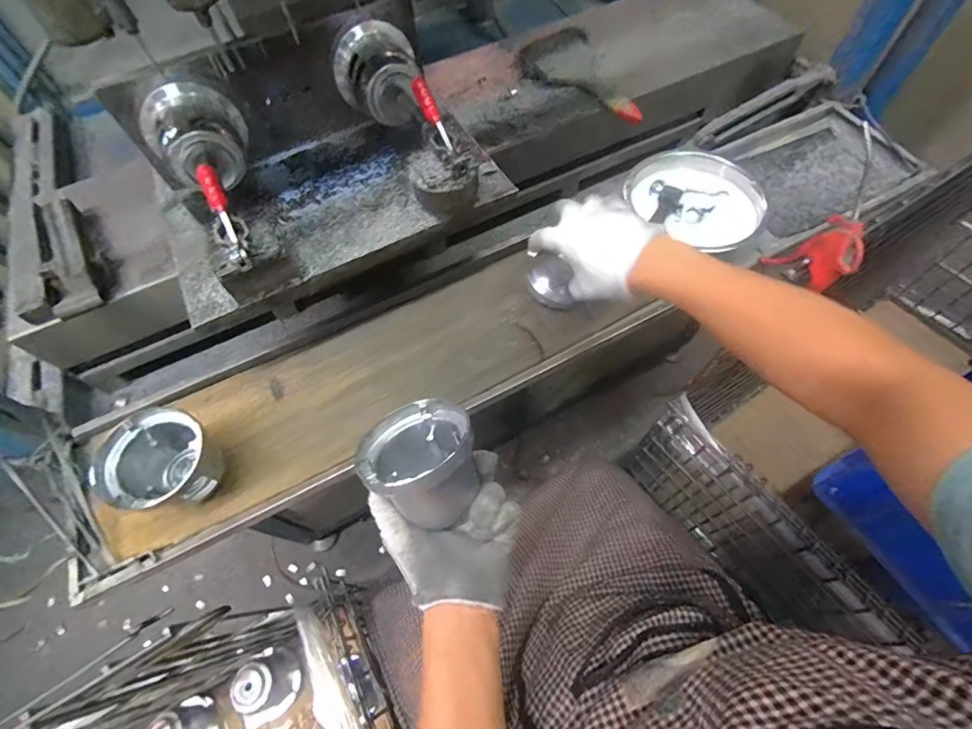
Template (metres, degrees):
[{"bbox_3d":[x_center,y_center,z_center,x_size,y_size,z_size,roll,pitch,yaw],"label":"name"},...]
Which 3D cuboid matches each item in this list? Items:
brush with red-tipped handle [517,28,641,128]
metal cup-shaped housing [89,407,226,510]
[{"bbox_3d":[0.131,-0.413,0.633,0.106,0.042,0.193,-21,61,-9],"label":"brush with red-tipped handle"},{"bbox_3d":[-0.314,0.098,0.435,0.087,0.084,0.090,-1,60,2],"label":"metal cup-shaped housing"}]

